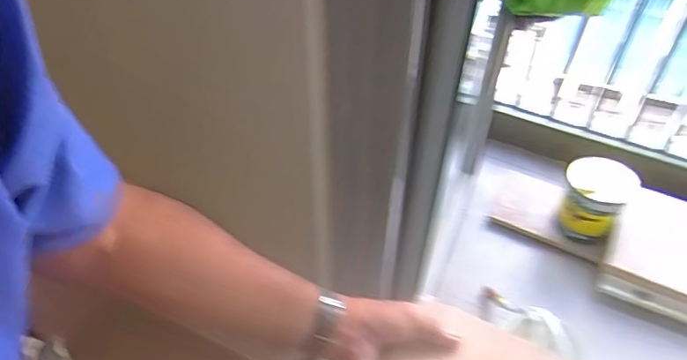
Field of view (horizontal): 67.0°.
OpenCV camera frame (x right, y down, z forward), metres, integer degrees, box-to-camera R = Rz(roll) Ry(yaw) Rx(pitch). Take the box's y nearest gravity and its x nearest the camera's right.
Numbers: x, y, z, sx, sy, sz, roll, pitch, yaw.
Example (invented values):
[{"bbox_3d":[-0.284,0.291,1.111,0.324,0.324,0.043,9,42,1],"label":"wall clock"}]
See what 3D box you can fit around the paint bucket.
[{"bbox_3d":[0.711,0.060,1.494,0.175,0.196,0.149,36,55,29],"label":"paint bucket"}]

